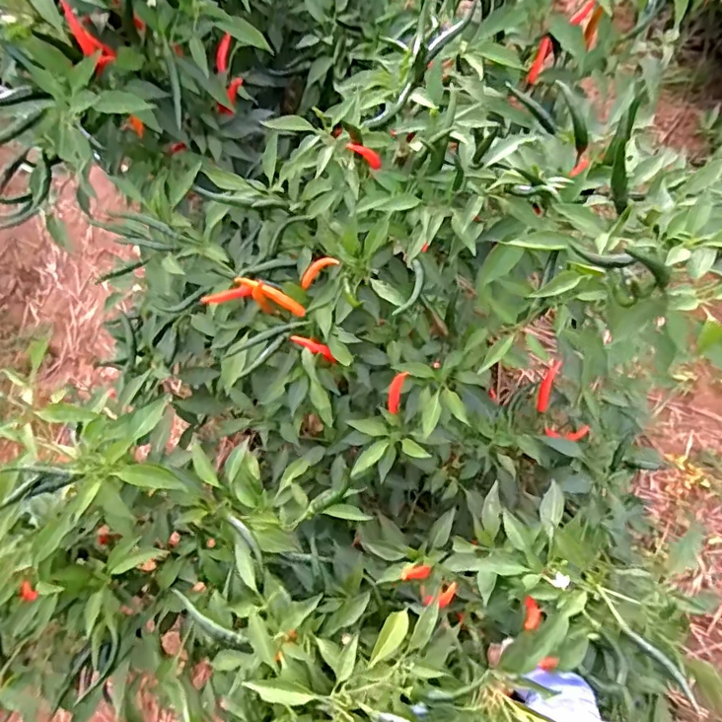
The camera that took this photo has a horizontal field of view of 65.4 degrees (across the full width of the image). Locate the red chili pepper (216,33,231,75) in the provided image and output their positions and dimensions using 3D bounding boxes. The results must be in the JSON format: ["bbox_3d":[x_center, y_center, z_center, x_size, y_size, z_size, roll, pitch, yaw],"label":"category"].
[{"bbox_3d":[-0.177,-0.396,0.723,0.010,0.014,0.046,23,112,12],"label":"red chili pepper"}]

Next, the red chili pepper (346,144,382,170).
[{"bbox_3d":[0.004,-0.187,0.509,0.008,0.041,0.010,-22,60,43],"label":"red chili pepper"}]

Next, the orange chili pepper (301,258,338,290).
[{"bbox_3d":[-0.041,-0.083,0.518,0.041,0.011,0.011,-38,67,23],"label":"orange chili pepper"}]

